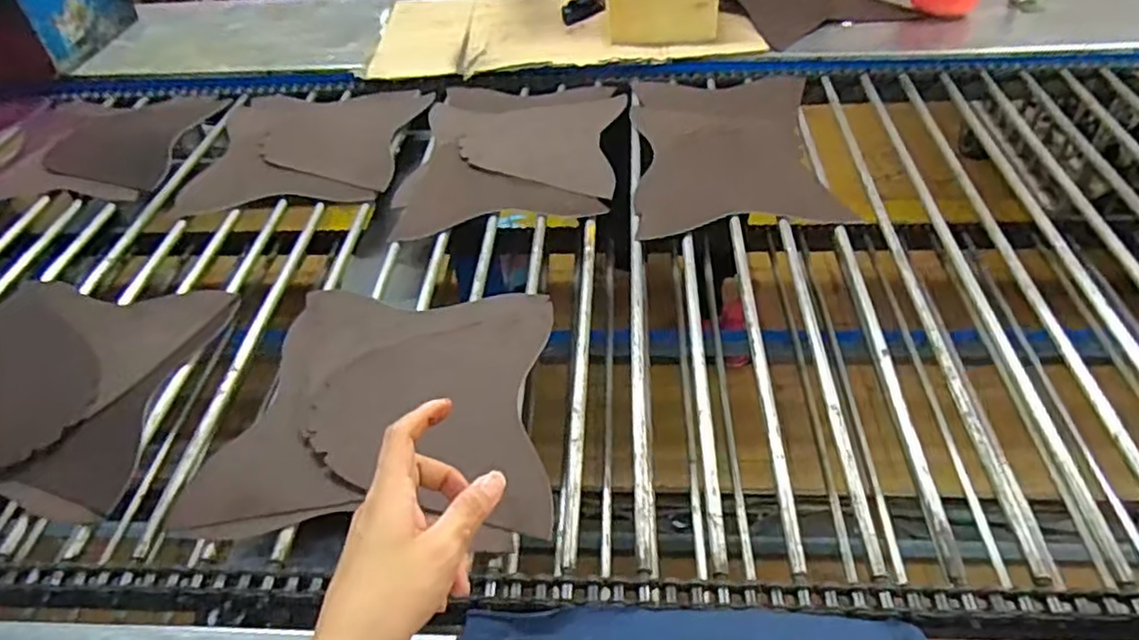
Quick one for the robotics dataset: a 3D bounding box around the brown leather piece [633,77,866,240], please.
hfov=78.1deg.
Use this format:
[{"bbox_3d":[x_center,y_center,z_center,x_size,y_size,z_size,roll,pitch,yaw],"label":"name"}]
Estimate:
[{"bbox_3d":[0.214,-0.230,0.941,0.247,0.014,0.362,-1,47,3],"label":"brown leather piece"}]

